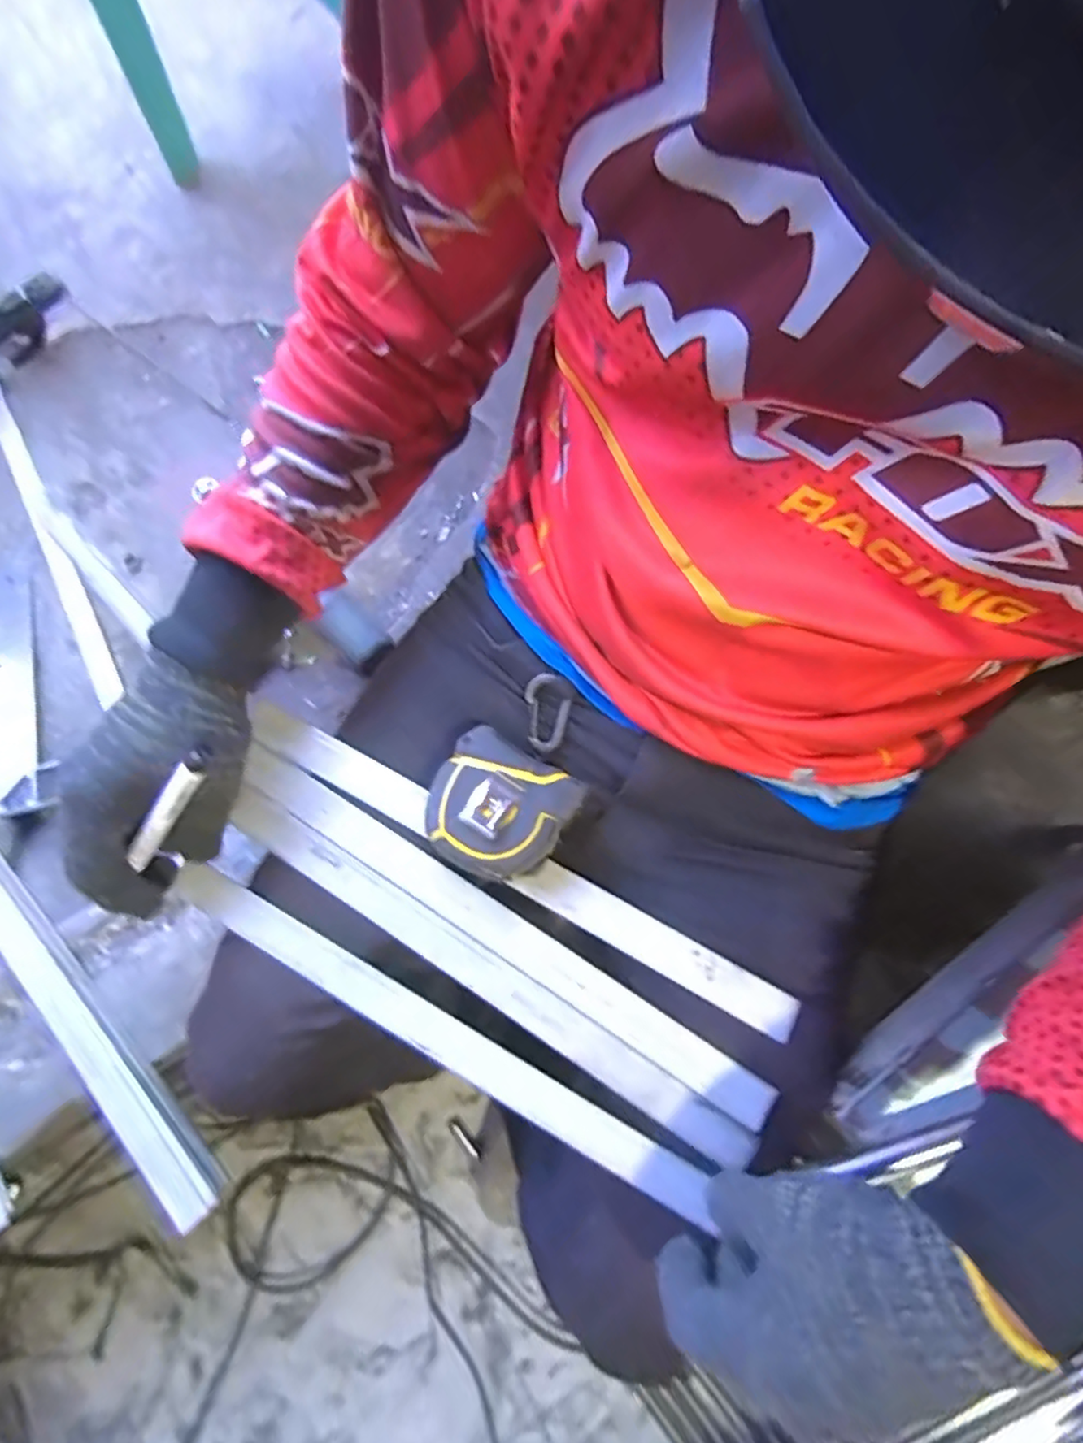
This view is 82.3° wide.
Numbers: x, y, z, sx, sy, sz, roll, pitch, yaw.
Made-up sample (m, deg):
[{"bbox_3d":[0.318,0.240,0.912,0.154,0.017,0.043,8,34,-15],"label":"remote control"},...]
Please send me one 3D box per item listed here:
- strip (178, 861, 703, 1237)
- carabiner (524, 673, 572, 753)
[{"bbox_3d":[-0.070,0.180,0.361,0.347,0.010,0.030,28,81,8],"label":"strip"},{"bbox_3d":[0.004,-0.006,0.379,0.028,0.009,0.048,10,106,13],"label":"carabiner"}]

